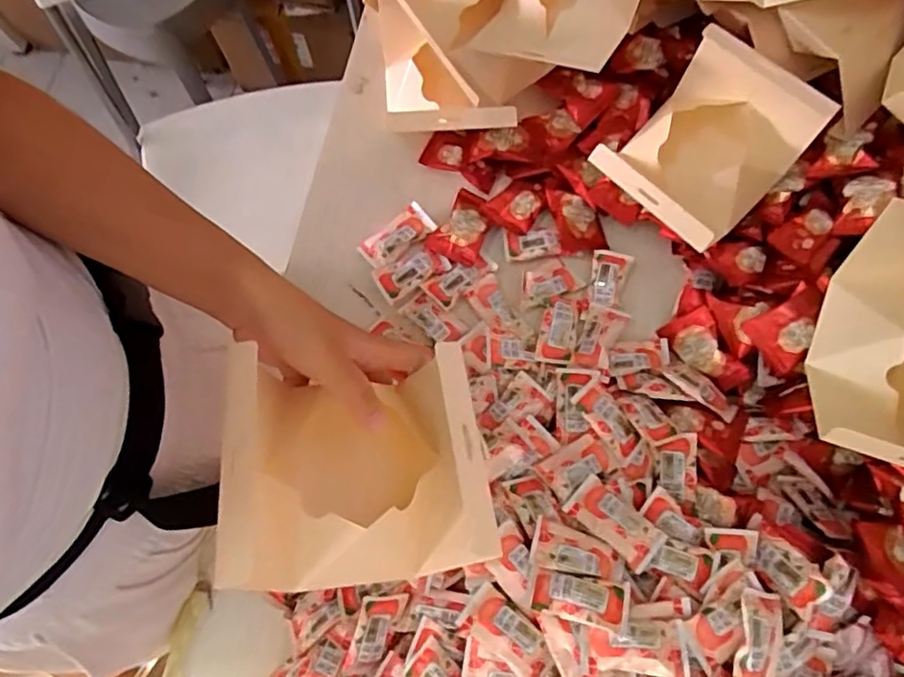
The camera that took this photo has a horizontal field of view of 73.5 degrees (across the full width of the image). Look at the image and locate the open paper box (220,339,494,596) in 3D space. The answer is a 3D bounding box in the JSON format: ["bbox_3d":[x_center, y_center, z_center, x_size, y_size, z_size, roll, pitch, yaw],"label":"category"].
[{"bbox_3d":[-0.060,0.074,0.360,0.156,0.056,0.136,-5,75,-1],"label":"open paper box"}]

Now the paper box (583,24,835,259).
[{"bbox_3d":[0.215,-0.165,0.524,0.152,0.086,0.131,-44,79,-10],"label":"paper box"}]

